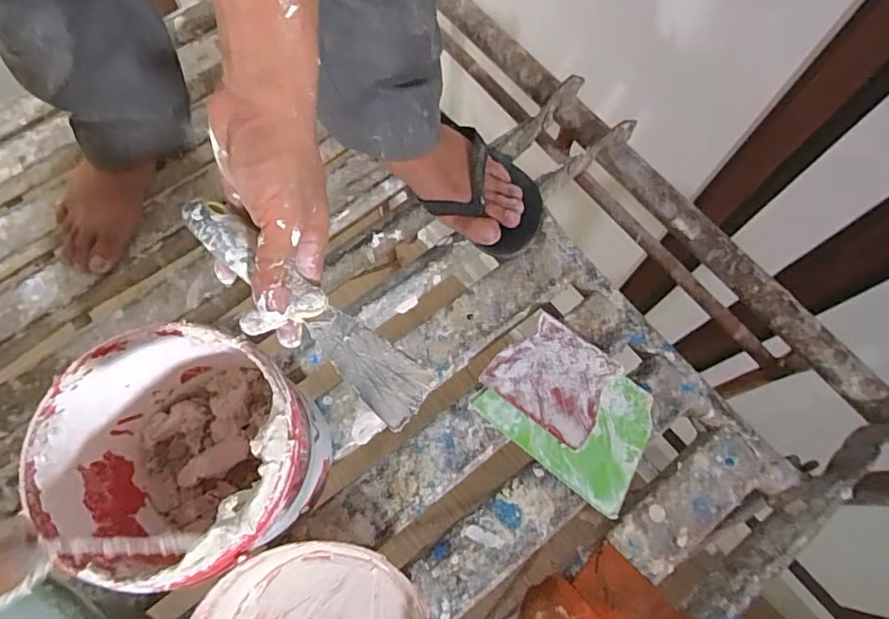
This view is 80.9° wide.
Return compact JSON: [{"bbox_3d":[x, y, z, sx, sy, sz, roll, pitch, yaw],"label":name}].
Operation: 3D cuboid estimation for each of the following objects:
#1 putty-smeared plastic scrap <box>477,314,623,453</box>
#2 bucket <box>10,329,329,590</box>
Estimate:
[{"bbox_3d":[0.119,0.071,0.564,0.120,0.010,0.104,37,73,13],"label":"putty-smeared plastic scrap"},{"bbox_3d":[-0.194,0.122,0.442,0.180,0.195,0.156,42,74,14],"label":"bucket"}]

